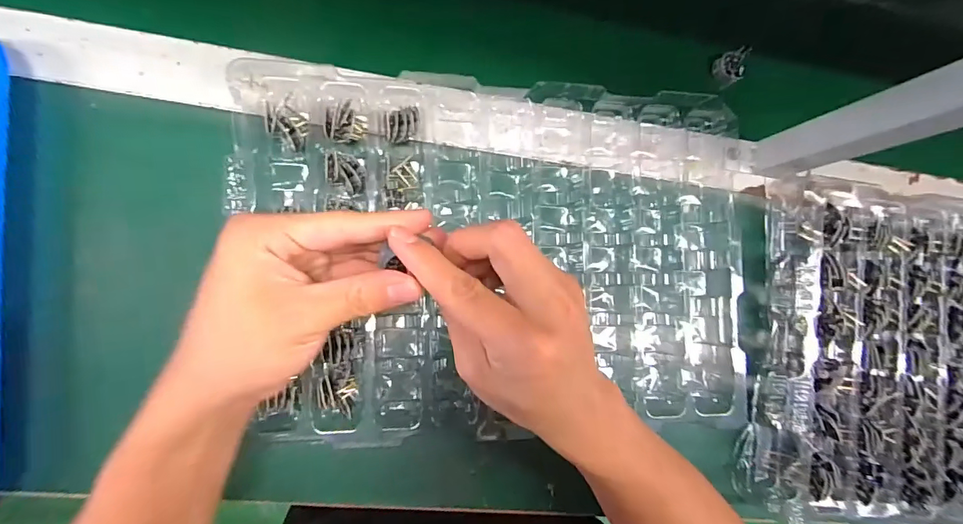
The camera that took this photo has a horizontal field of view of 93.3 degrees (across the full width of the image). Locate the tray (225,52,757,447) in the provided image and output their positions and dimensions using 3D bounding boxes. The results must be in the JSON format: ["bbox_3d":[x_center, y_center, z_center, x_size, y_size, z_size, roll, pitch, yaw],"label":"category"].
[{"bbox_3d":[0.023,-0.007,0.368,0.413,0.031,0.279,2,87,-9],"label":"tray"}]

